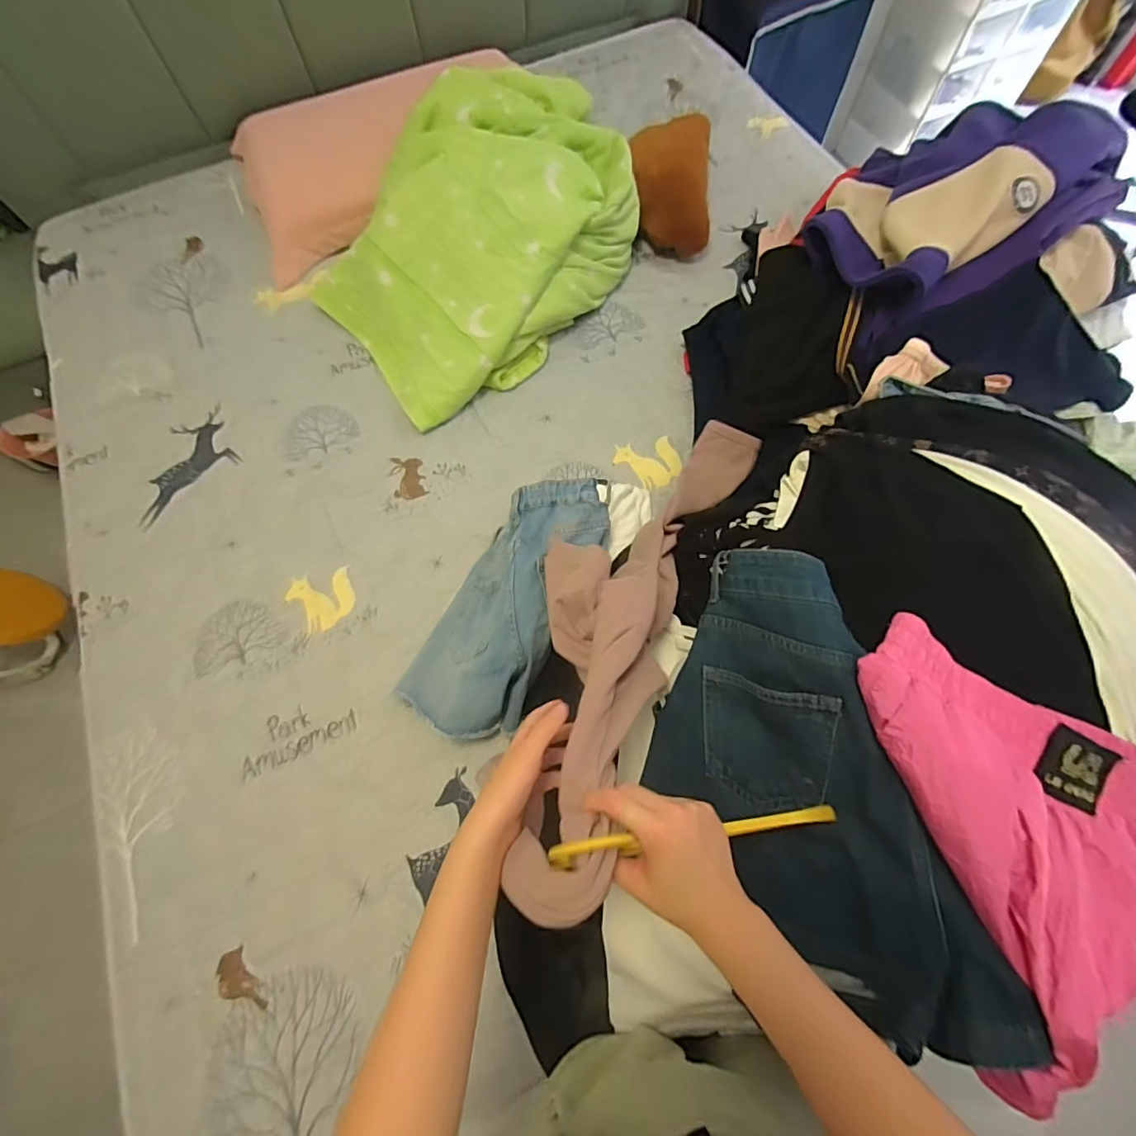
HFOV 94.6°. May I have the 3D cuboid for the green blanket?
[{"bbox_3d":[-0.155,-0.668,1.031,0.477,0.187,0.775,35,74,15],"label":"green blanket"}]

